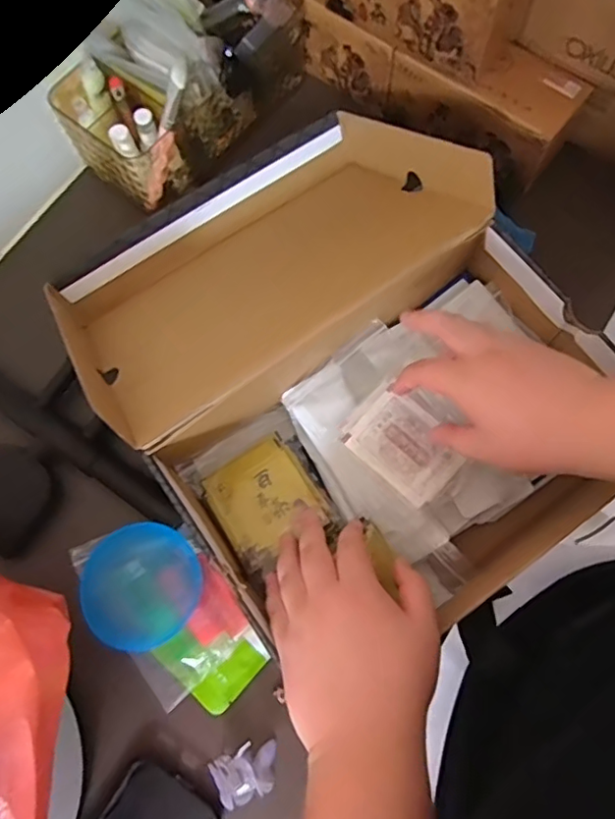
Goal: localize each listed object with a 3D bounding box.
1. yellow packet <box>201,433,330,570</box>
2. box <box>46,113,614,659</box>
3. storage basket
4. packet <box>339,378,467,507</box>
[{"bbox_3d":[-0.032,0.065,0.423,0.072,0.007,0.078,-32,67,-9],"label":"yellow packet"},{"bbox_3d":[0.016,-0.045,0.457,0.310,0.122,0.396,-35,77,-9],"label":"box"},{"bbox_3d":[-0.168,-0.249,0.513,0.112,0.076,0.065,38,78,10],"label":"storage basket"},{"bbox_3d":[0.071,0.025,0.423,0.085,0.009,0.057,42,79,11],"label":"packet"}]

